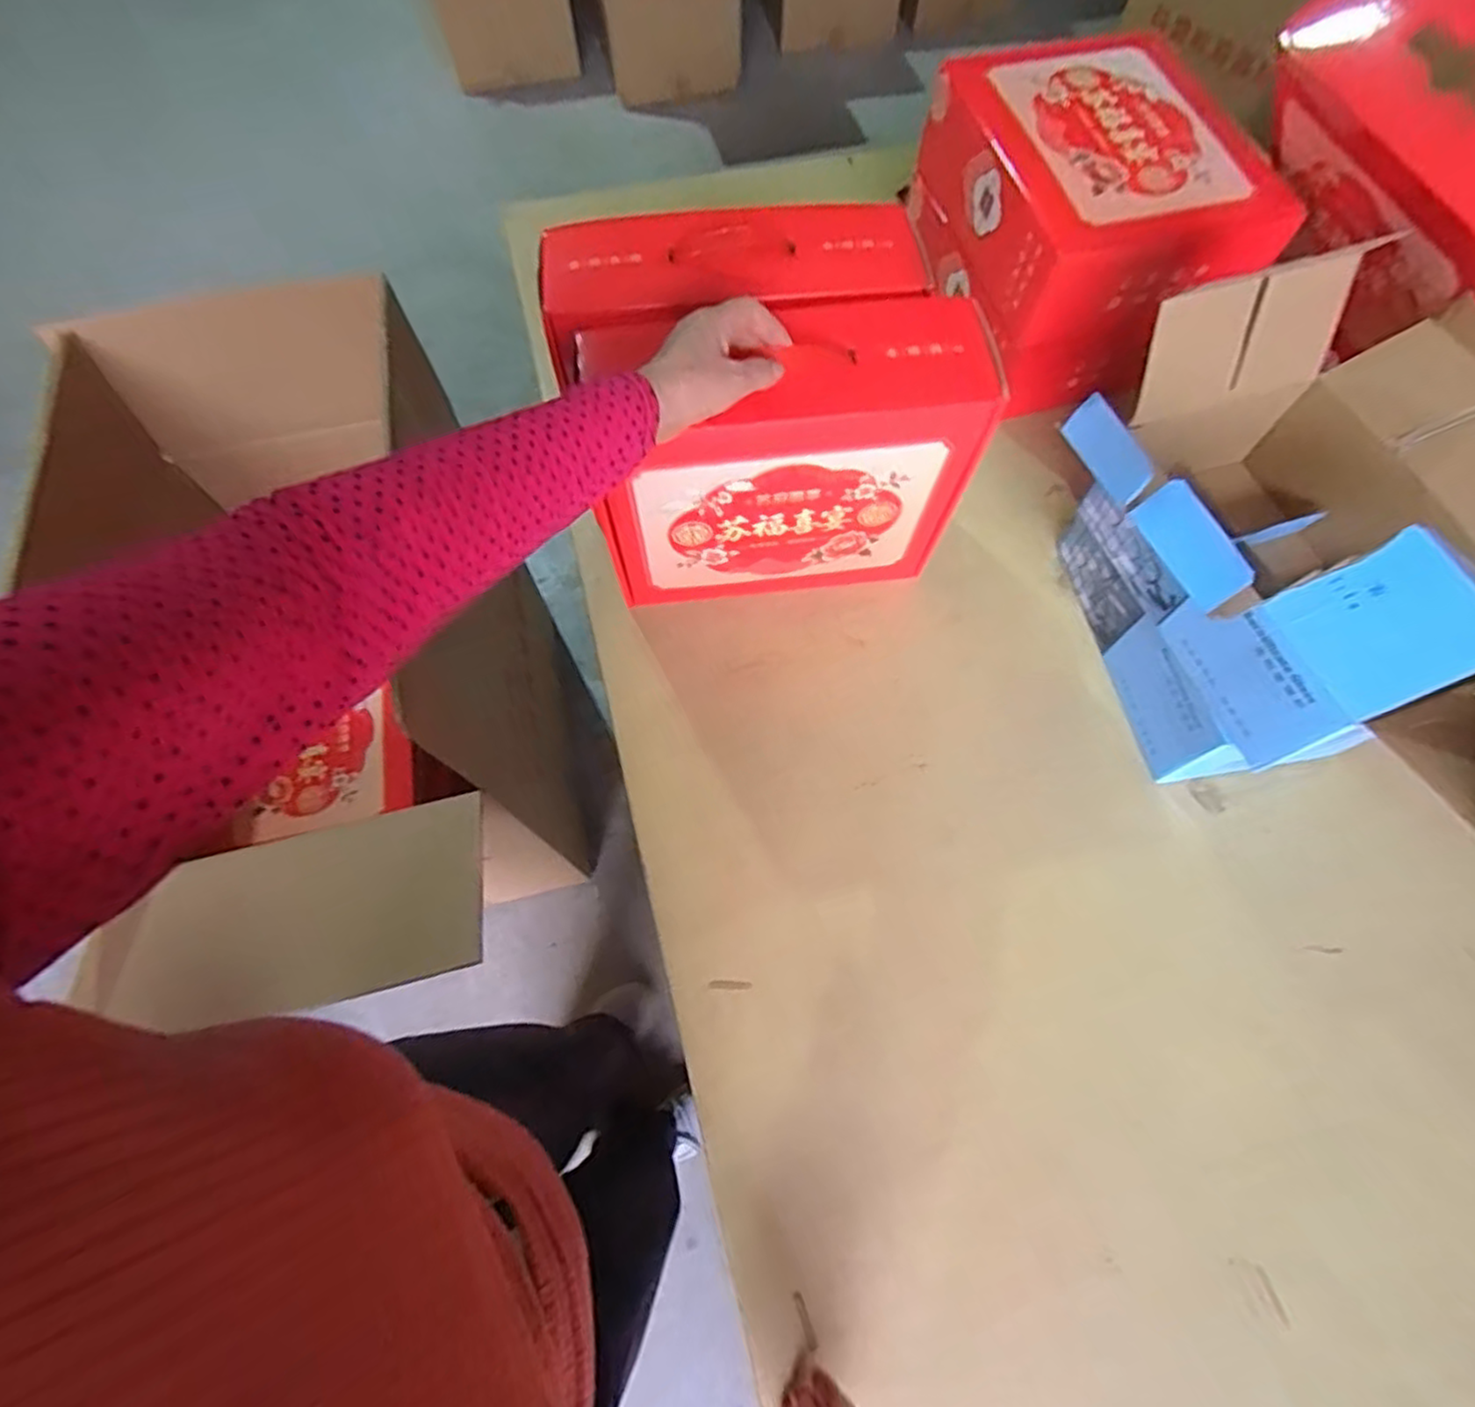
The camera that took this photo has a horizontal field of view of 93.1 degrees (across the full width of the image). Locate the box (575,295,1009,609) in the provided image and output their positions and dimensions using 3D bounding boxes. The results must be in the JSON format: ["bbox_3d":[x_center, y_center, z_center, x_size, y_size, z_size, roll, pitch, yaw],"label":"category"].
[{"bbox_3d":[0.042,-0.221,0.672,0.323,0.270,0.113,-8,66,-3],"label":"box"}]

